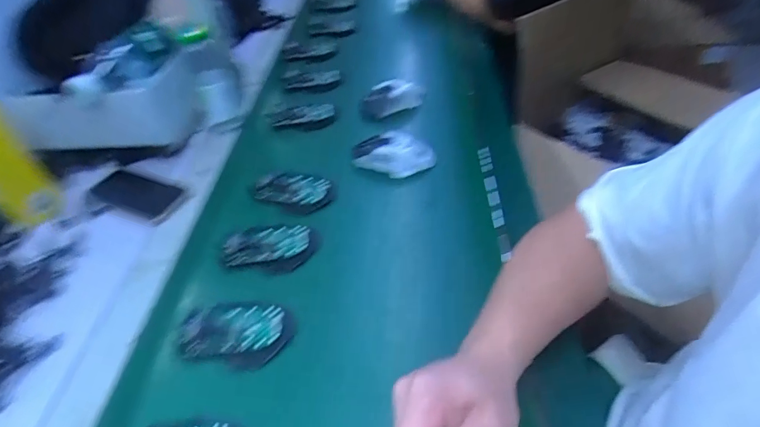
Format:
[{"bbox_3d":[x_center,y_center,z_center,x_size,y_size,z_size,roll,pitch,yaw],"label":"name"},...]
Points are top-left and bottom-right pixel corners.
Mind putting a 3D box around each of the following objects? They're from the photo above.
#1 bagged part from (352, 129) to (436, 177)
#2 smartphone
[{"bbox_3d":[0.021,-0.090,0.637,0.113,0.033,0.066,12,45,15],"label":"bagged part"},{"bbox_3d":[-0.354,-0.031,0.633,0.159,0.011,0.065,17,49,23],"label":"smartphone"}]

